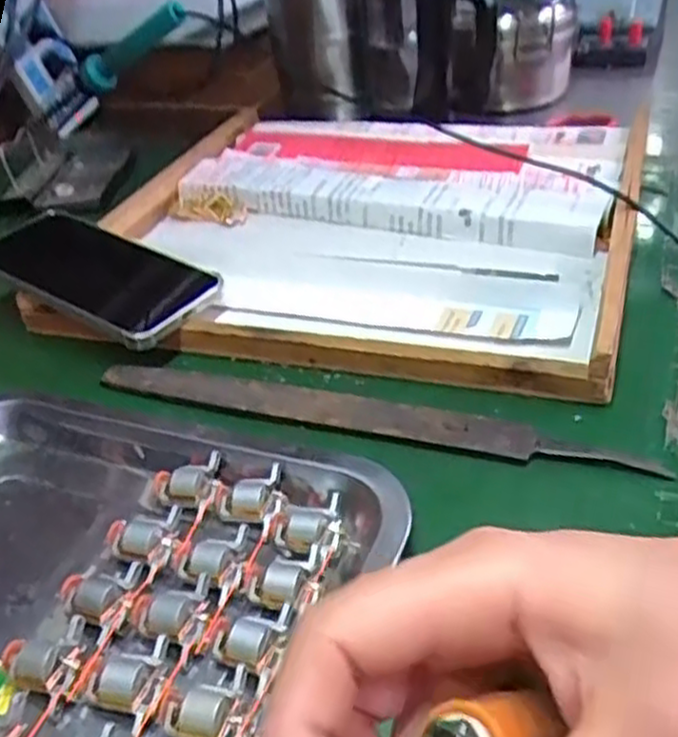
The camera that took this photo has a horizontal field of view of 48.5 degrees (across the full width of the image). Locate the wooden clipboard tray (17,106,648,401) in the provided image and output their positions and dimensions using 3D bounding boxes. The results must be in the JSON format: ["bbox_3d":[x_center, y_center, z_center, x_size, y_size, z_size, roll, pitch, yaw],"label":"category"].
[{"bbox_3d":[0.014,-0.114,0.546,0.369,0.034,0.334,8,39,19],"label":"wooden clipboard tray"}]

